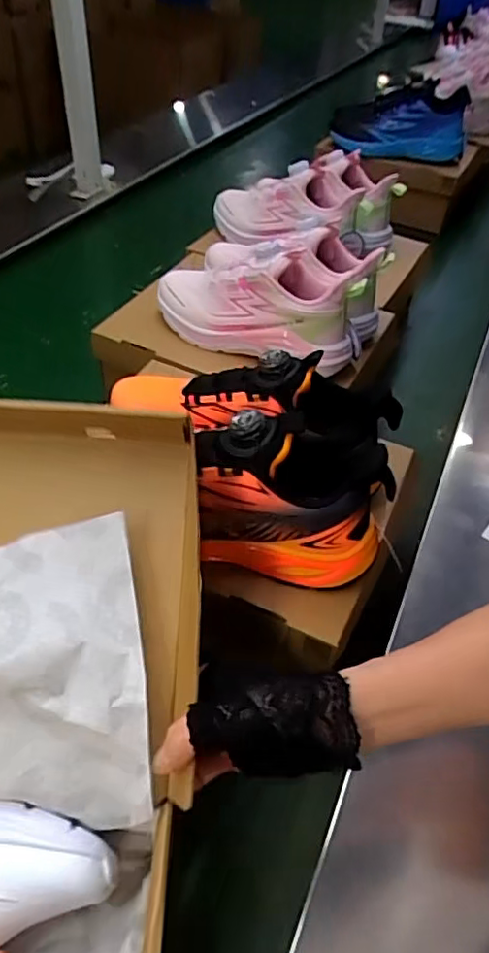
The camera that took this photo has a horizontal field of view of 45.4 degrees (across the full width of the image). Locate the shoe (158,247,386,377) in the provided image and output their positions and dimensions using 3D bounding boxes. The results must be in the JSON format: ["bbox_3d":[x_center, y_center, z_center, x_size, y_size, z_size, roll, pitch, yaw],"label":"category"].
[{"bbox_3d":[0.022,-0.216,0.687,0.240,0.103,0.110,20,47,19],"label":"shoe"}]

